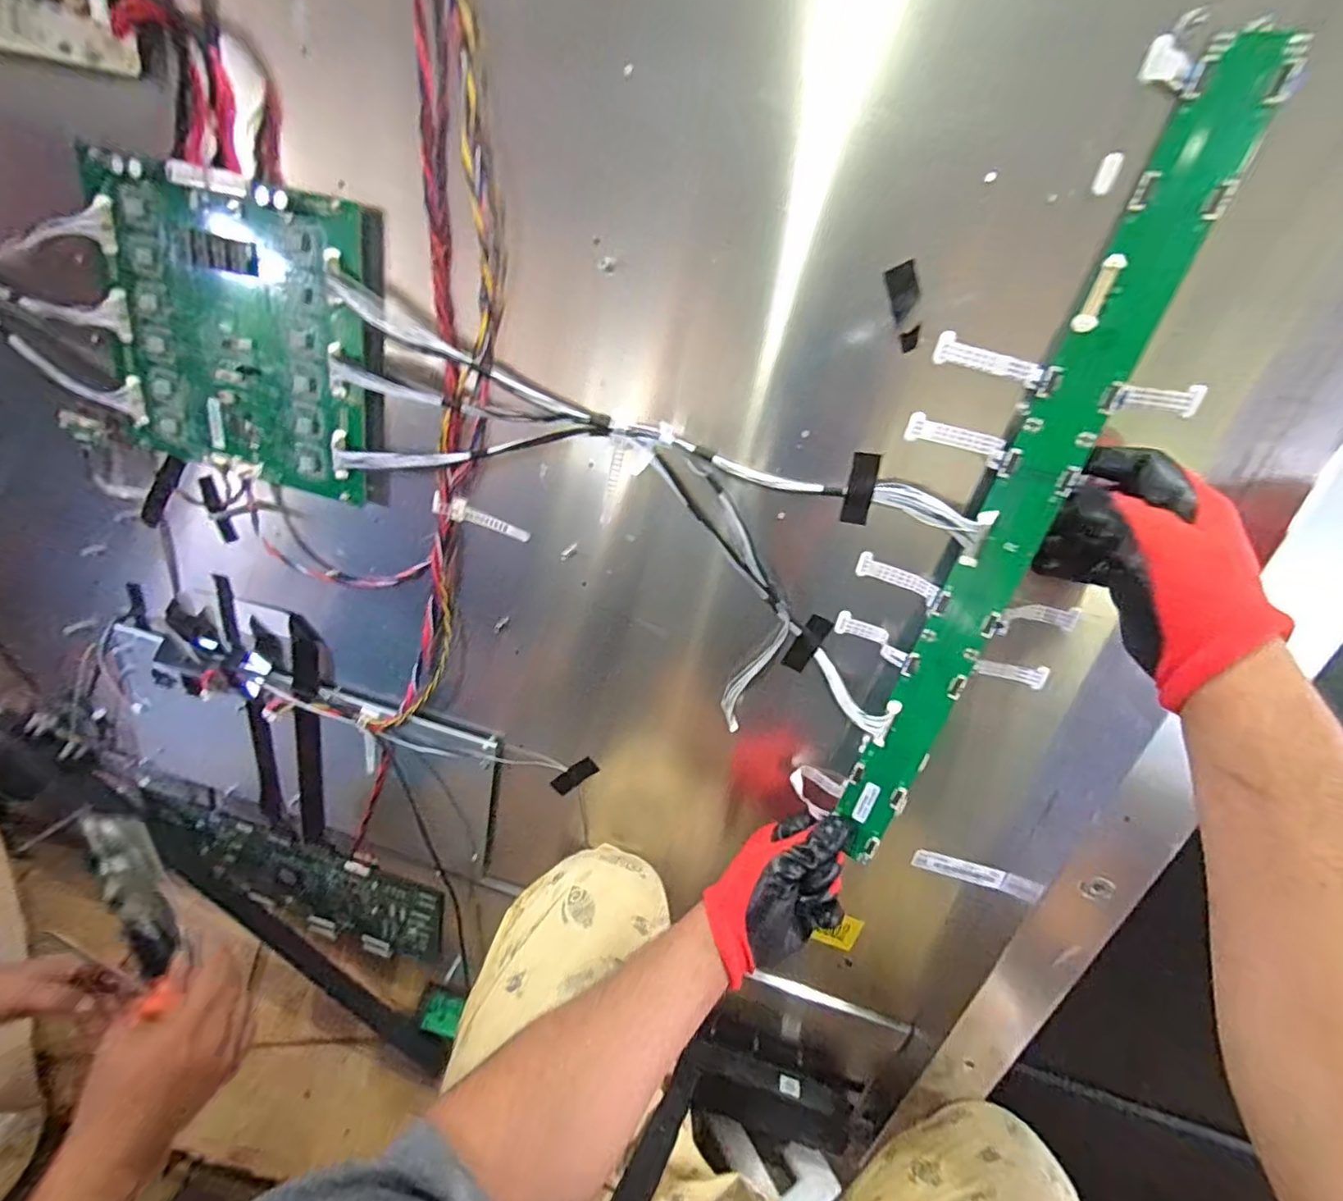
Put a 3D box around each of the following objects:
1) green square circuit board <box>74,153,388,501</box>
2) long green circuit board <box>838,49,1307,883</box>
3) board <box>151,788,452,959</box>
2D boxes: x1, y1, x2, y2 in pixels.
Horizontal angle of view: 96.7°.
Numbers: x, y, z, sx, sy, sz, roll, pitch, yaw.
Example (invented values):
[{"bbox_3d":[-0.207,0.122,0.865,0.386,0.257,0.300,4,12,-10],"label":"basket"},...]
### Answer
[{"bbox_3d":[-0.337,-0.202,0.470,0.216,0.216,0.019,14,24,6],"label":"green square circuit board"},{"bbox_3d":[0.217,-0.043,0.385,0.040,0.507,0.016,22,22,12],"label":"long green circuit board"},{"bbox_3d":[-0.447,0.344,0.715,0.360,0.149,0.019,19,24,3],"label":"board"}]

